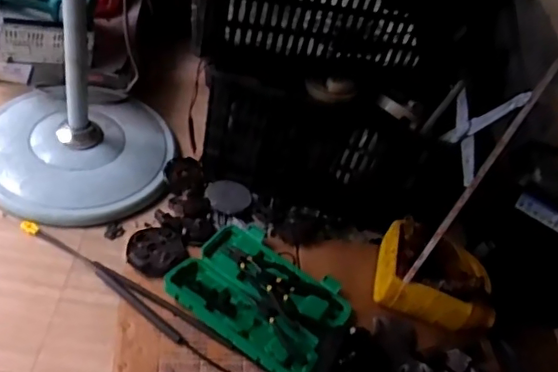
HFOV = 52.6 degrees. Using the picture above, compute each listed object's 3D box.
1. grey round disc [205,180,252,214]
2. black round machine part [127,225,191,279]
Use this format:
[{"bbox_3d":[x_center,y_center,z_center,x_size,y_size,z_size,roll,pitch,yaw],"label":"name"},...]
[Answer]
[{"bbox_3d":[-0.106,0.021,1.174,0.094,0.018,0.088,4,46,-4],"label":"grey round disc"},{"bbox_3d":[-0.227,0.118,1.051,0.103,0.025,0.116,17,47,9],"label":"black round machine part"}]

